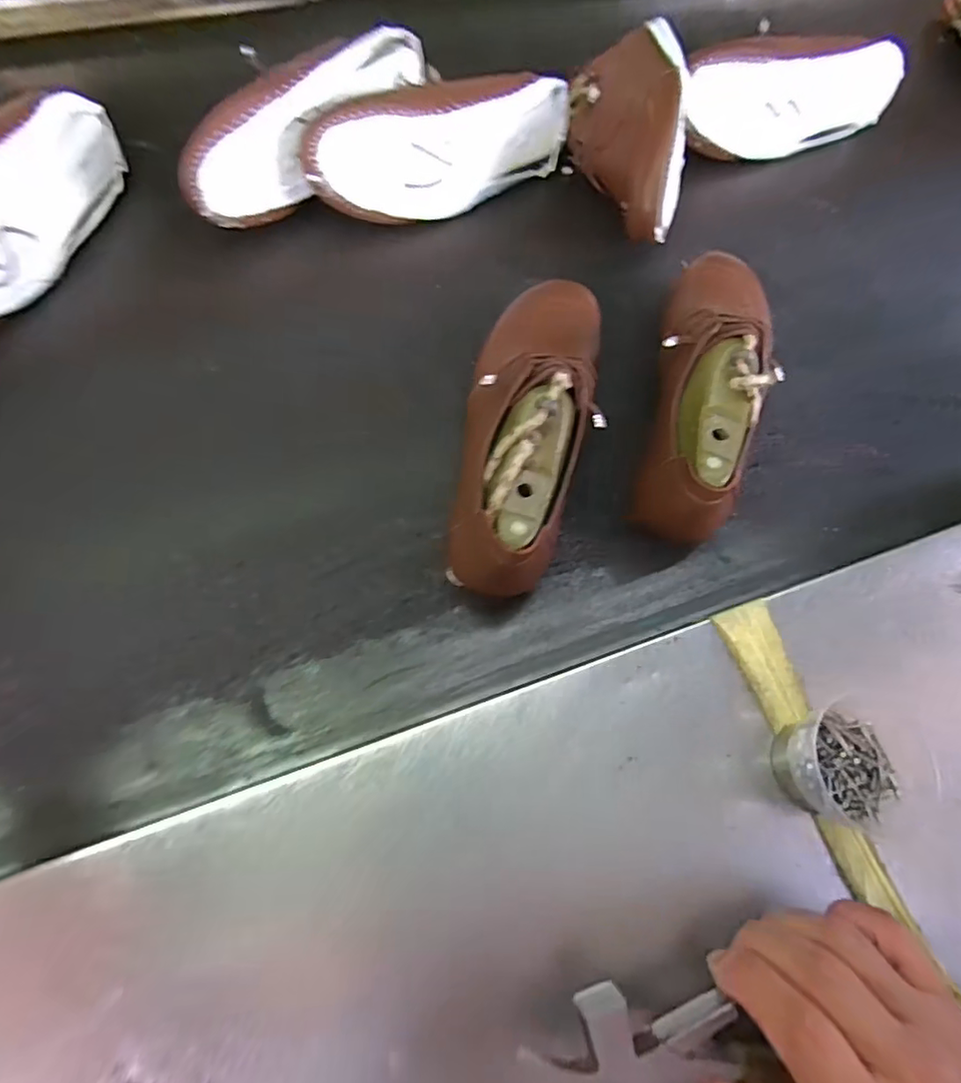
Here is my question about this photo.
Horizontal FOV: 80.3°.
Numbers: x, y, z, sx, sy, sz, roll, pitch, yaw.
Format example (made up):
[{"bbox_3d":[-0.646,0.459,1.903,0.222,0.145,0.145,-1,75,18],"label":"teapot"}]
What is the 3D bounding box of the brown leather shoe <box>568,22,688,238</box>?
[{"bbox_3d":[0.125,-0.353,0.495,0.092,0.082,0.213,7,68,-2],"label":"brown leather shoe"}]

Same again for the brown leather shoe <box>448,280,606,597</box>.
[{"bbox_3d":[0.033,-0.083,0.371,0.081,0.109,0.235,8,68,-1],"label":"brown leather shoe"}]

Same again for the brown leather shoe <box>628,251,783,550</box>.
[{"bbox_3d":[0.160,-0.123,0.388,0.070,0.071,0.243,18,67,6],"label":"brown leather shoe"}]

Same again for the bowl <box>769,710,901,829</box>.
[{"bbox_3d":[0.183,0.119,0.300,0.051,0.030,0.052,11,68,0],"label":"bowl"}]

